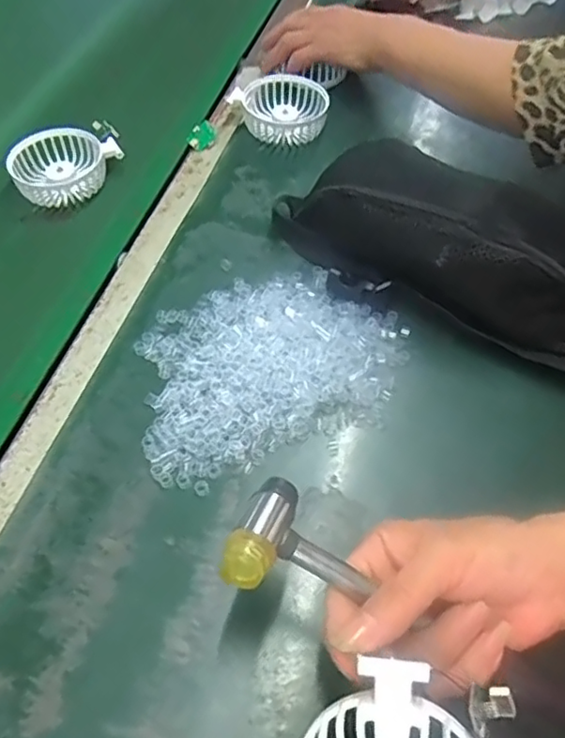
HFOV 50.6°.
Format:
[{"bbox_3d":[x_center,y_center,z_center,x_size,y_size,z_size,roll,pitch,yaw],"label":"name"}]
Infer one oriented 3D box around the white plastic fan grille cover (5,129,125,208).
[{"bbox_3d":[-0.213,-0.197,0.581,0.083,0.035,0.084,15,56,11],"label":"white plastic fan grille cover"}]

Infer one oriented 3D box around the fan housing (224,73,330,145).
[{"bbox_3d":[0.000,-0.273,0.635,0.083,0.033,0.091,0,55,0],"label":"fan housing"}]

